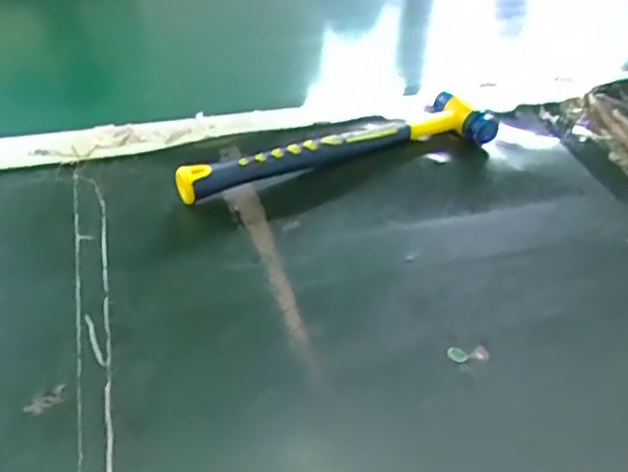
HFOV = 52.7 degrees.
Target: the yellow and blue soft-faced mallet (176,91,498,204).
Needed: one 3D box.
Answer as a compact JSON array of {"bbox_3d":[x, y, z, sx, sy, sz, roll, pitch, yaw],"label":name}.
[{"bbox_3d":[0.018,-0.068,0.467,0.243,0.028,0.051,-15,46,-19],"label":"yellow and blue soft-faced mallet"}]

